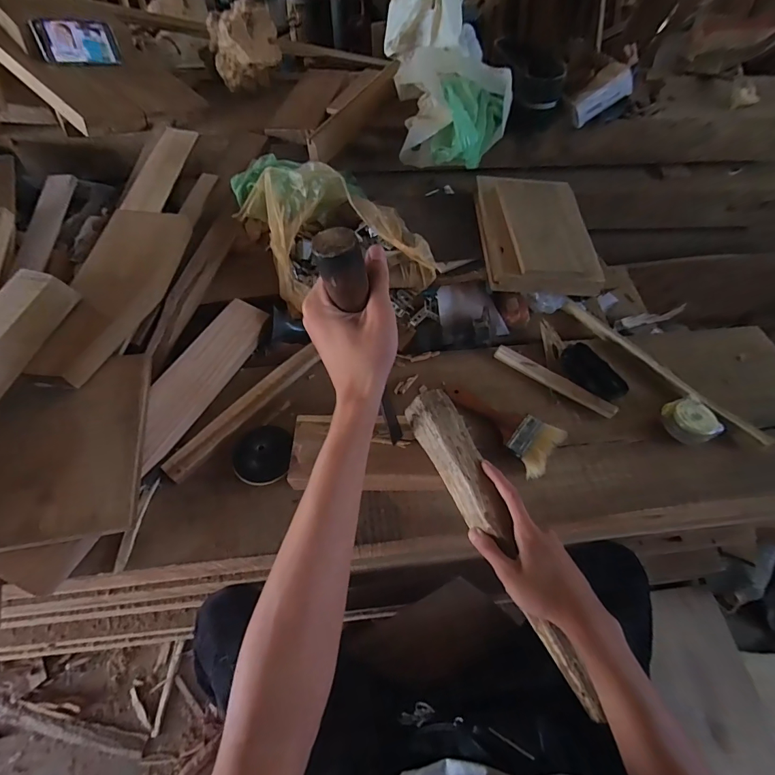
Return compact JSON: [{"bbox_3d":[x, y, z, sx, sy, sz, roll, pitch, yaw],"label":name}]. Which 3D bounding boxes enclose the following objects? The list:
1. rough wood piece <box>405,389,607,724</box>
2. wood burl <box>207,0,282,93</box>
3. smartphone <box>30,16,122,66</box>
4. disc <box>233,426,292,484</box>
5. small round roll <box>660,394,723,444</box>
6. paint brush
[{"bbox_3d":[0.127,0.169,0.464,0.055,0.035,0.368,-22,71,-14],"label":"rough wood piece"},{"bbox_3d":[-0.328,-0.779,0.929,0.147,0.148,0.145,-16,58,-10],"label":"wood burl"},{"bbox_3d":[-0.654,-0.730,0.846,0.144,0.080,0.013,-23,23,-30],"label":"smartphone"},{"bbox_3d":[-0.177,0.091,0.566,0.081,0.017,0.087,0,57,0],"label":"disc"},{"bbox_3d":[0.439,0.047,0.578,0.065,0.032,0.066,0,57,0],"label":"small round roll"},{"bbox_3d":[0.168,0.047,0.600,0.179,0.026,0.086,36,64,21],"label":"paint brush"}]

